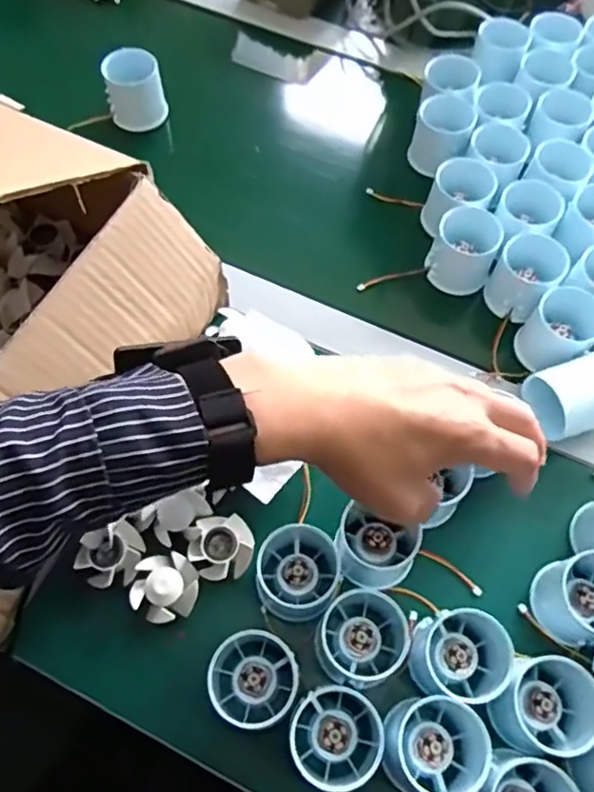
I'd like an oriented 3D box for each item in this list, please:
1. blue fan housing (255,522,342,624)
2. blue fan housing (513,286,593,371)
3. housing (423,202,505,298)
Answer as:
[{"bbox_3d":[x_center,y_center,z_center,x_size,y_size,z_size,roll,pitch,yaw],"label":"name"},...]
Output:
[{"bbox_3d":[0.000,0.114,0.416,0.054,0.026,0.058,1,63,-1],"label":"blue fan housing"},{"bbox_3d":[0.206,-0.050,0.498,0.051,0.044,0.057,40,69,17],"label":"blue fan housing"},{"bbox_3d":[0.140,-0.124,0.532,0.055,0.050,0.061,18,64,8],"label":"housing"}]

